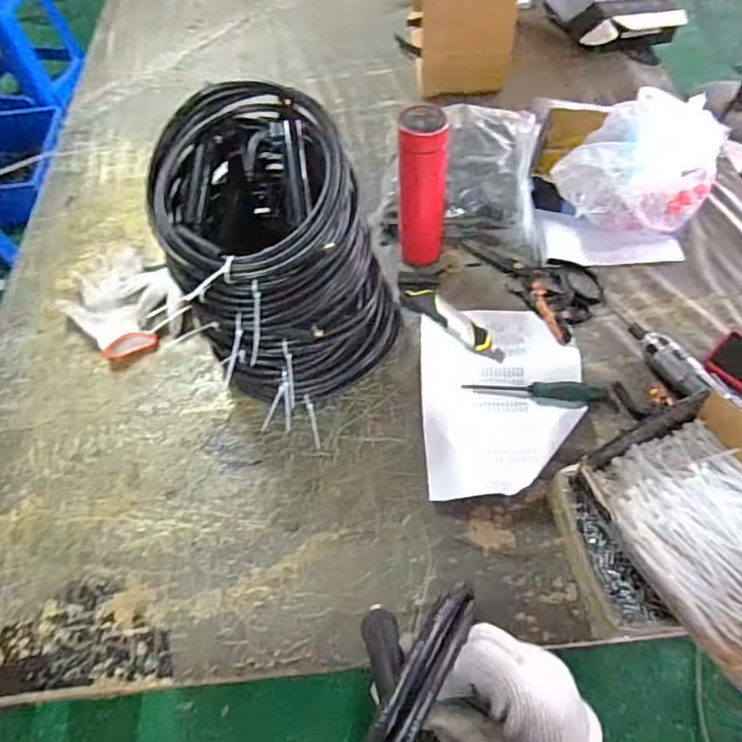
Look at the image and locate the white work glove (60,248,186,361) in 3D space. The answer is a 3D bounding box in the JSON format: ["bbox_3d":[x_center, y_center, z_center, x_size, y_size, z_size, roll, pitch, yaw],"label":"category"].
[{"bbox_3d":[-0.368,-0.126,0.874,0.217,0.042,0.184,38,66,25],"label":"white work glove"}]

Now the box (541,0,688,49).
[{"bbox_3d":[0.499,-0.799,1.232,0.210,0.090,0.336,-10,56,-3],"label":"box"}]

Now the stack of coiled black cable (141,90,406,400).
[{"bbox_3d":[-0.113,-0.144,0.718,0.246,0.290,0.250,-32,60,-17],"label":"stack of coiled black cable"}]

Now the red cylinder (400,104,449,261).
[{"bbox_3d":[0.072,-0.249,0.810,0.067,0.233,0.054,-1,56,2],"label":"red cylinder"}]

